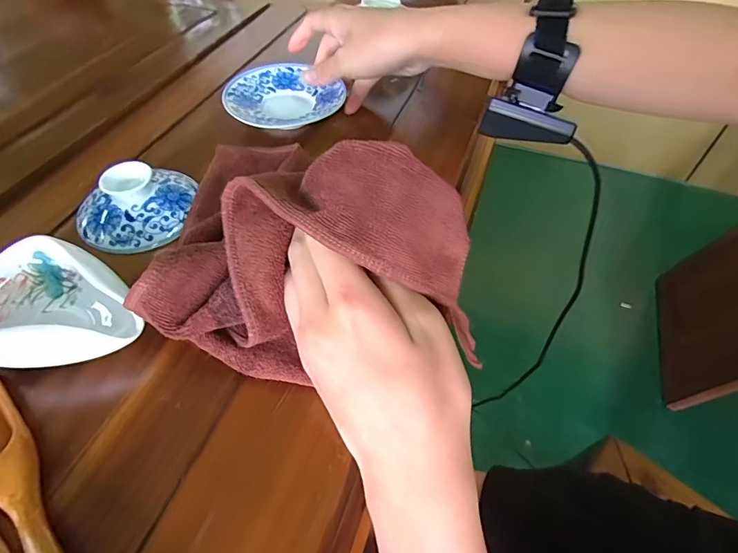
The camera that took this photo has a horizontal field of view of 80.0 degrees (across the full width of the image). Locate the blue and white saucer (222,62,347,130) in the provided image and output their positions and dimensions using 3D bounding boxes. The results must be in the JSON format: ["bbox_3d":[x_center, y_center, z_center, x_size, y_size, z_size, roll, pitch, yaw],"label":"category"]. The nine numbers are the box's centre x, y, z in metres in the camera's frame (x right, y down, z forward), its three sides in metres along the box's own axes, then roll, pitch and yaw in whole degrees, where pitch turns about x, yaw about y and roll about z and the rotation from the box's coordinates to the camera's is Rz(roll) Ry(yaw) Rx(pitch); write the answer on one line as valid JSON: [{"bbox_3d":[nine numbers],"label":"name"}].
[{"bbox_3d":[-0.077,-0.153,0.380,0.091,0.013,0.100,1,51,-1],"label":"blue and white saucer"}]

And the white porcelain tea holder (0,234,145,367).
[{"bbox_3d":[-0.171,0.019,0.231,0.099,0.031,0.068,20,53,14],"label":"white porcelain tea holder"}]

